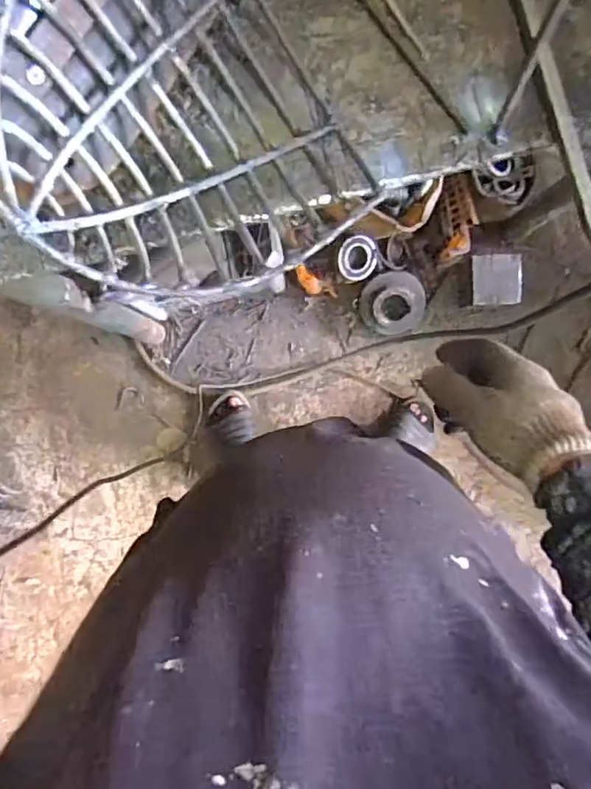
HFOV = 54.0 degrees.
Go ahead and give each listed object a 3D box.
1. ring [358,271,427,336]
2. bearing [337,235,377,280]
[{"bbox_3d":[0.204,-0.186,1.219,0.135,0.051,0.138,3,114,7],"label":"ring"},{"bbox_3d":[0.129,-0.283,1.209,0.079,0.029,0.089,9,93,0],"label":"bearing"}]

